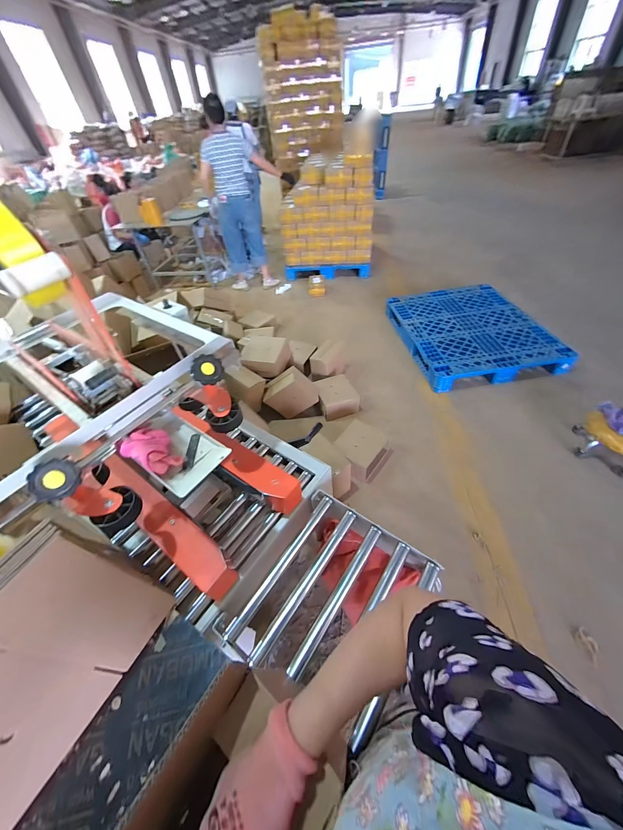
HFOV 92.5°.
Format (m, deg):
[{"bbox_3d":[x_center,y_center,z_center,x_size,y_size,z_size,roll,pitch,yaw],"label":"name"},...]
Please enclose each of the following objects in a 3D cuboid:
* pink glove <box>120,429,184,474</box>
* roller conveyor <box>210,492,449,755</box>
[{"bbox_3d":[-0.305,0.070,0.564,0.083,0.049,0.102,-37,54,-25],"label":"pink glove"},{"bbox_3d":[0.043,0.420,0.694,0.371,0.066,0.419,26,55,27],"label":"roller conveyor"}]

